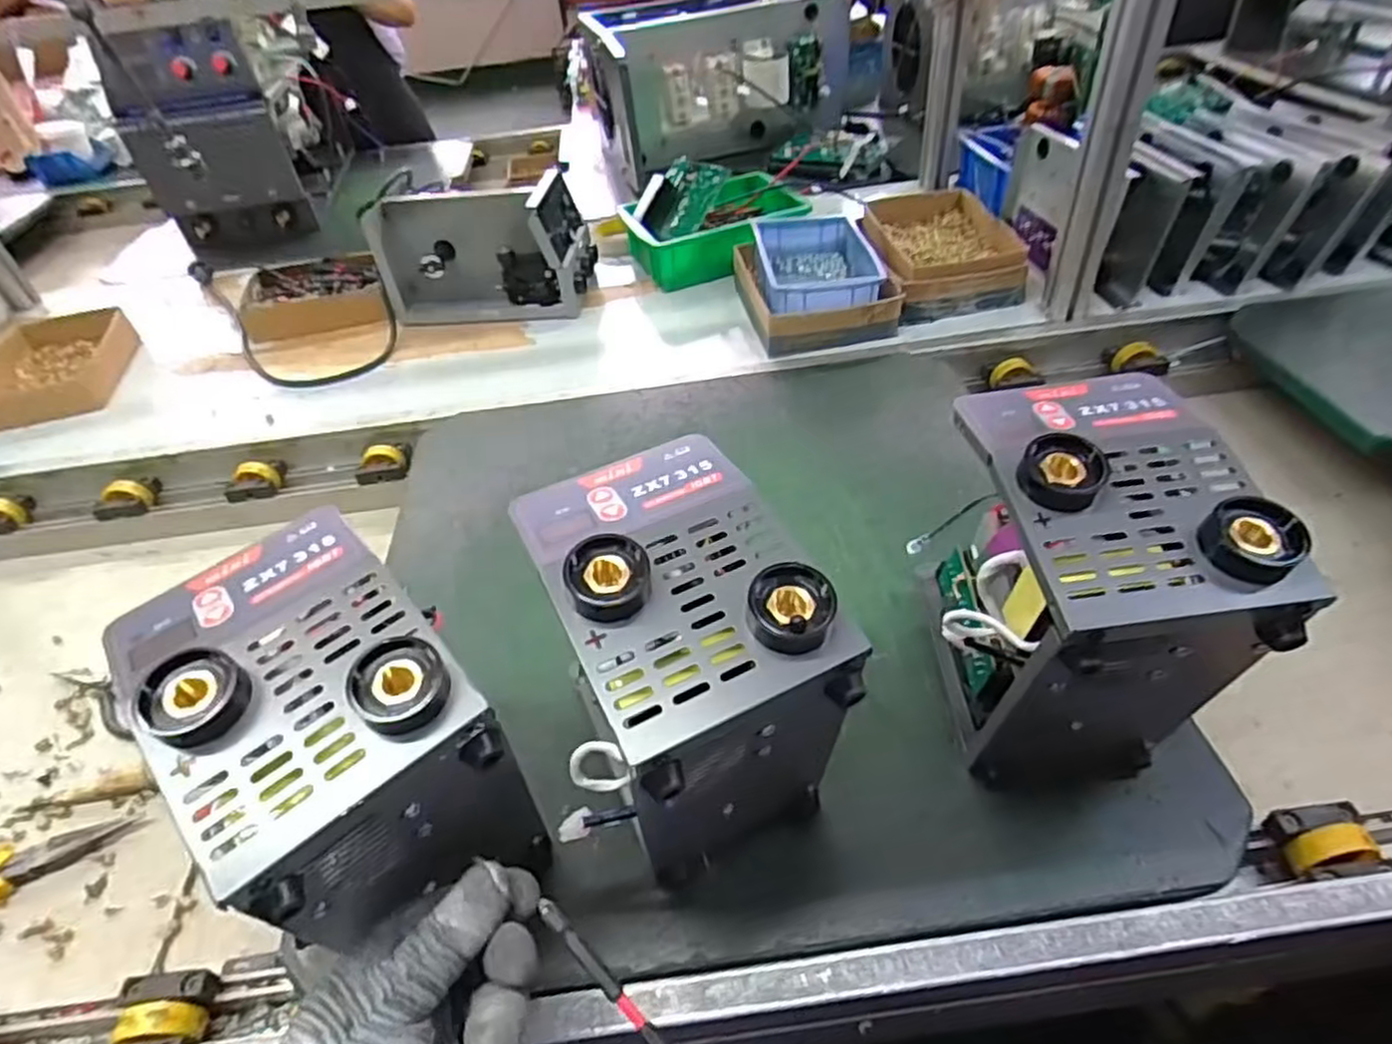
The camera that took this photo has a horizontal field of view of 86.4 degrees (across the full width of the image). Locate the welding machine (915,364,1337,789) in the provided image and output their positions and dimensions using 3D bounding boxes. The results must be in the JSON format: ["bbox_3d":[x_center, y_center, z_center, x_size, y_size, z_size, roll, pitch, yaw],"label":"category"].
[{"bbox_3d":[0.213,0.048,0.439,0.130,0.225,0.166,-7,43,0],"label":"welding machine"}]

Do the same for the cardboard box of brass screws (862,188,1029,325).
[{"bbox_3d":[0.302,-0.354,0.962,0.165,0.061,0.250,-10,43,-3],"label":"cardboard box of brass screws"}]

